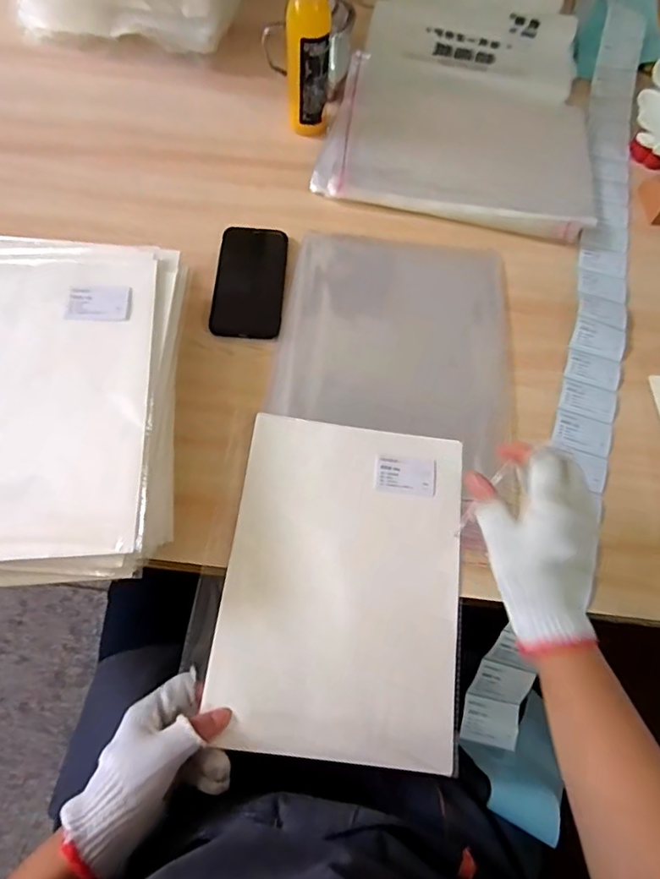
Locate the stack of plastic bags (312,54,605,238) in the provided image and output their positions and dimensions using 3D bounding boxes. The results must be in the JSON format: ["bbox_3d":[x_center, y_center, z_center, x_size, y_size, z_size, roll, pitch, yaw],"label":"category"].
[{"bbox_3d":[0.185,-0.412,0.738,0.365,0.021,0.276,12,67,2],"label":"stack of plastic bags"}]

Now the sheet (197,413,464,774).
[{"bbox_3d":[0.016,0.125,0.487,0.212,0.010,0.291,8,65,-2],"label":"sheet"}]

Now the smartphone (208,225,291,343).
[{"bbox_3d":[-0.094,-0.191,0.628,0.078,0.013,0.156,4,67,-2],"label":"smartphone"}]

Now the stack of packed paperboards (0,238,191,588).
[{"bbox_3d":[-0.282,-0.034,0.504,0.267,0.090,0.353,0,66,-3],"label":"stack of packed paperboards"}]

